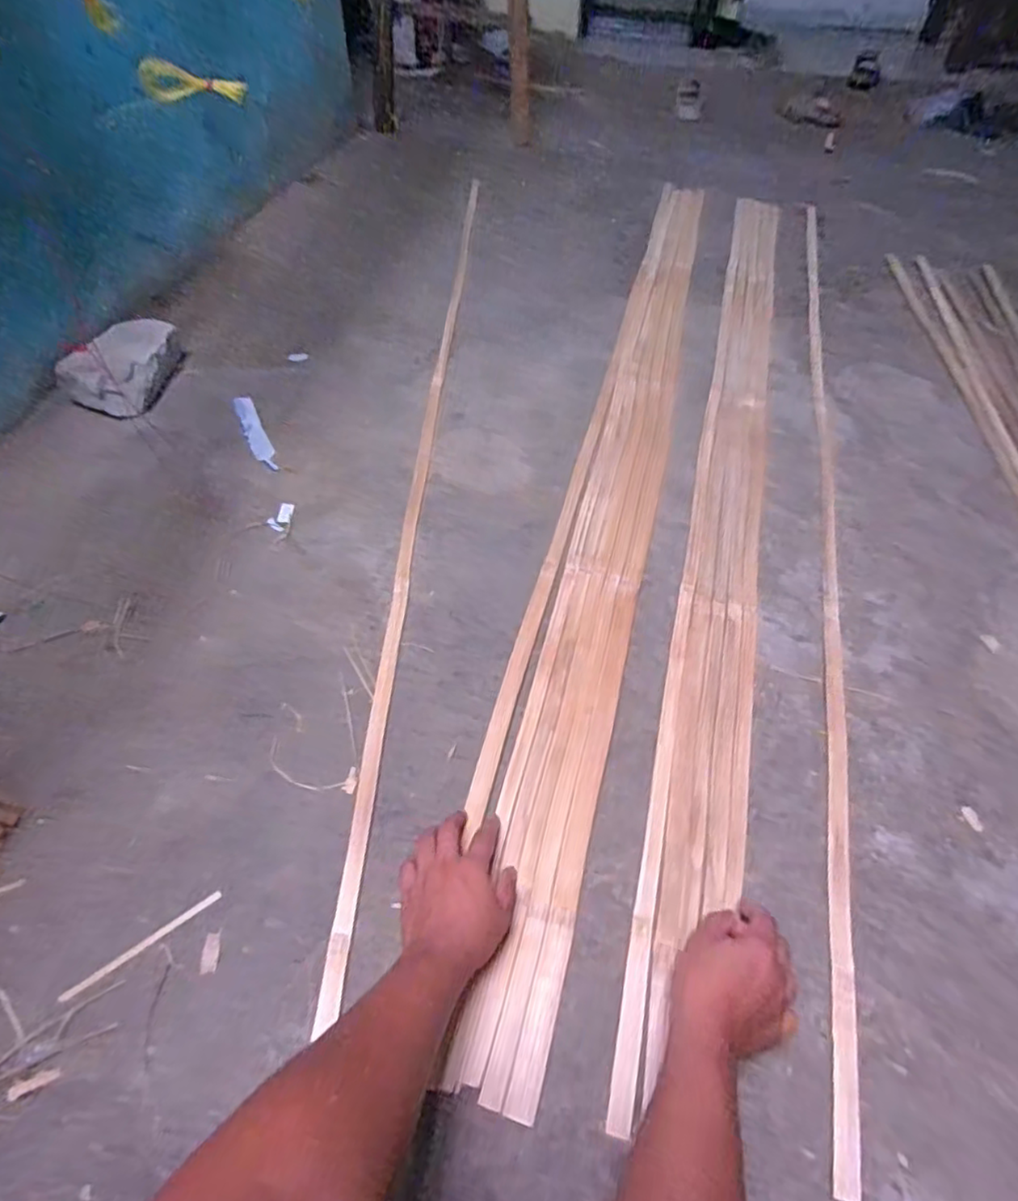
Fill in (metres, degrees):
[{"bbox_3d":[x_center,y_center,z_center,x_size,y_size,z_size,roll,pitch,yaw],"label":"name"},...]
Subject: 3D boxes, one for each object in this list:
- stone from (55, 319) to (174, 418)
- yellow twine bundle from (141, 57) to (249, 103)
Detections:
[{"bbox_3d":[-0.683,-0.417,1.122,0.125,0.084,0.202,7,53,4],"label":"stone"},{"bbox_3d":[-0.318,-0.521,0.645,0.104,0.033,0.025,-23,56,-35],"label":"yellow twine bundle"}]

